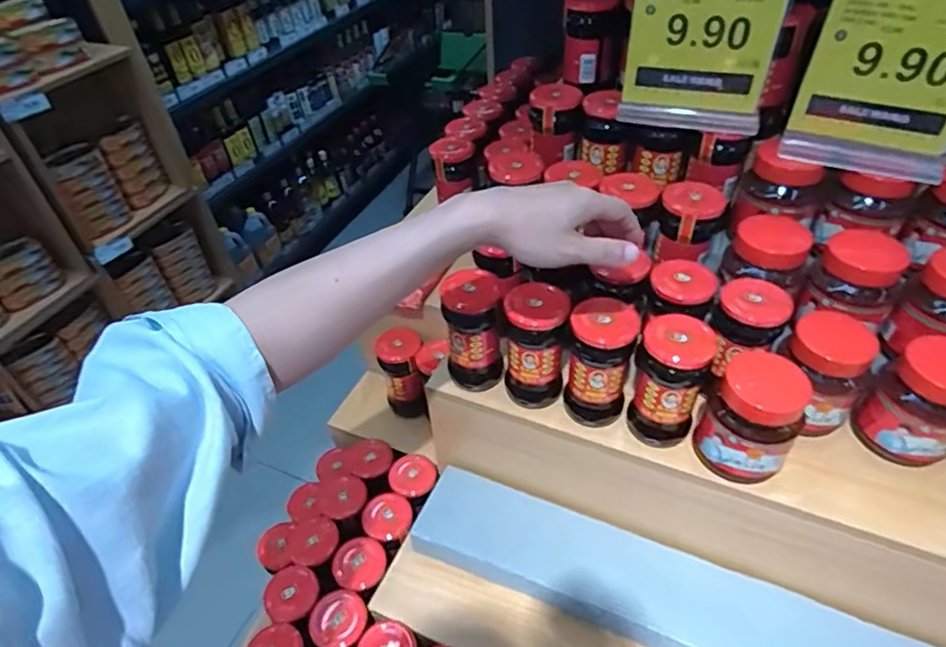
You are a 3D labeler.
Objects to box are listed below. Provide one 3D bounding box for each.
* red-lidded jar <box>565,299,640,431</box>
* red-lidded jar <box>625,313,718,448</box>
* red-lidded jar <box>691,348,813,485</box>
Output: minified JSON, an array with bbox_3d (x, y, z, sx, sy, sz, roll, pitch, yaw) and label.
[{"bbox_3d":[0.134,0.043,0.602,0.062,0.136,0.064,-2,43,2],"label":"red-lidded jar"},{"bbox_3d":[0.195,0.061,0.574,0.063,0.139,0.058,-2,43,2],"label":"red-lidded jar"},{"bbox_3d":[0.265,0.090,0.547,0.077,0.105,0.077,-2,43,2],"label":"red-lidded jar"}]

